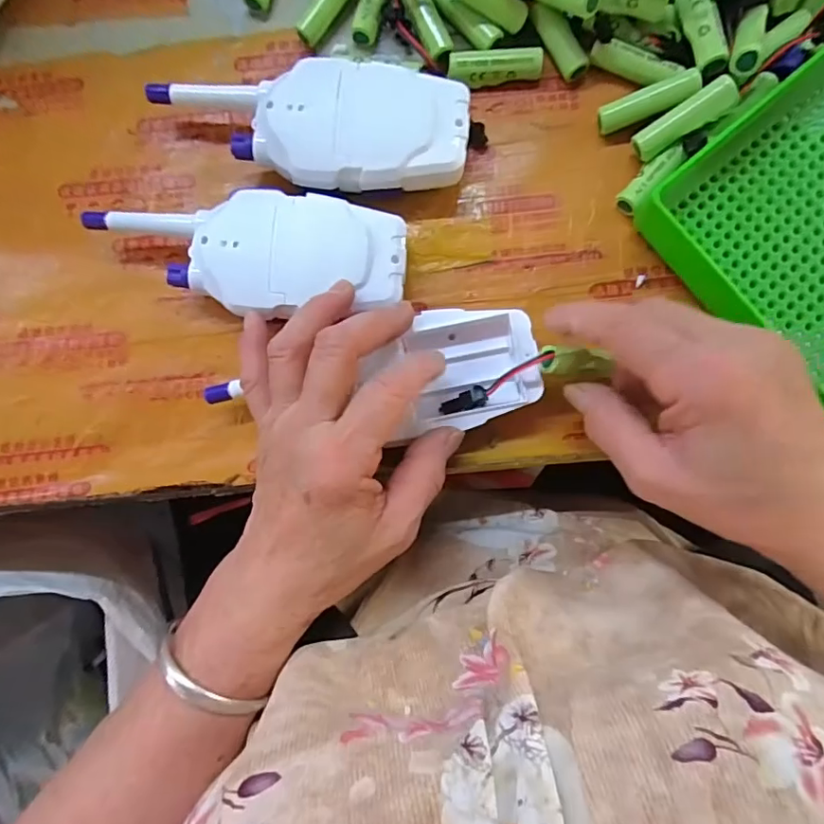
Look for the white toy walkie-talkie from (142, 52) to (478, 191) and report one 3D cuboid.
[{"bbox_3d":[-0.052,-0.151,0.285,0.161,0.034,0.063,12,90,4],"label":"white toy walkie-talkie"}]

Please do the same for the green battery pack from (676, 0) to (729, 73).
[{"bbox_3d":[0.148,-0.197,0.273,0.015,0.016,0.046,-12,88,4],"label":"green battery pack"}]

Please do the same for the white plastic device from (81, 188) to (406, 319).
[{"bbox_3d":[-0.084,-0.080,0.284,0.160,0.034,0.059,1,89,4],"label":"white plastic device"}]

